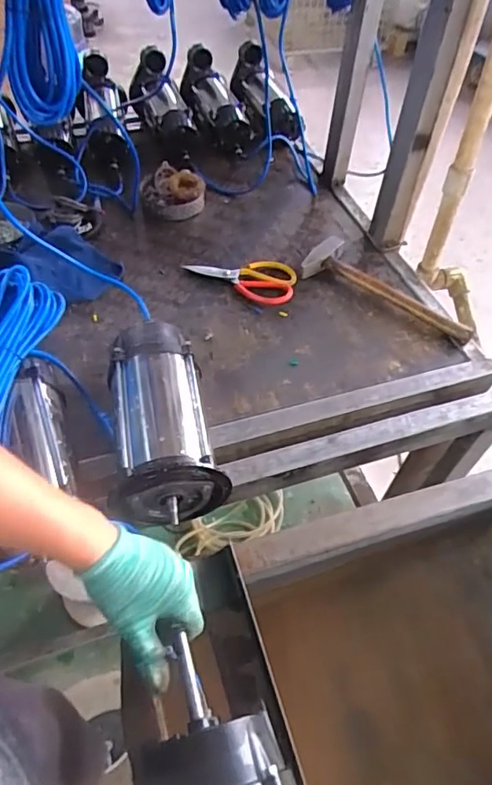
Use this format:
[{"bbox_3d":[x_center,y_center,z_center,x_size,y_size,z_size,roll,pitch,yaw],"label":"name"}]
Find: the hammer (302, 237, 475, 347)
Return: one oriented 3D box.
[{"bbox_3d":[0.262,-0.185,0.955,0.329,0.033,0.093,33,58,20],"label":"hammer"}]

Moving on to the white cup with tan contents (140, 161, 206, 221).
[{"bbox_3d":[-0.157,-0.425,1.102,0.125,0.061,0.133,2,52,-2],"label":"white cup with tan contents"}]

